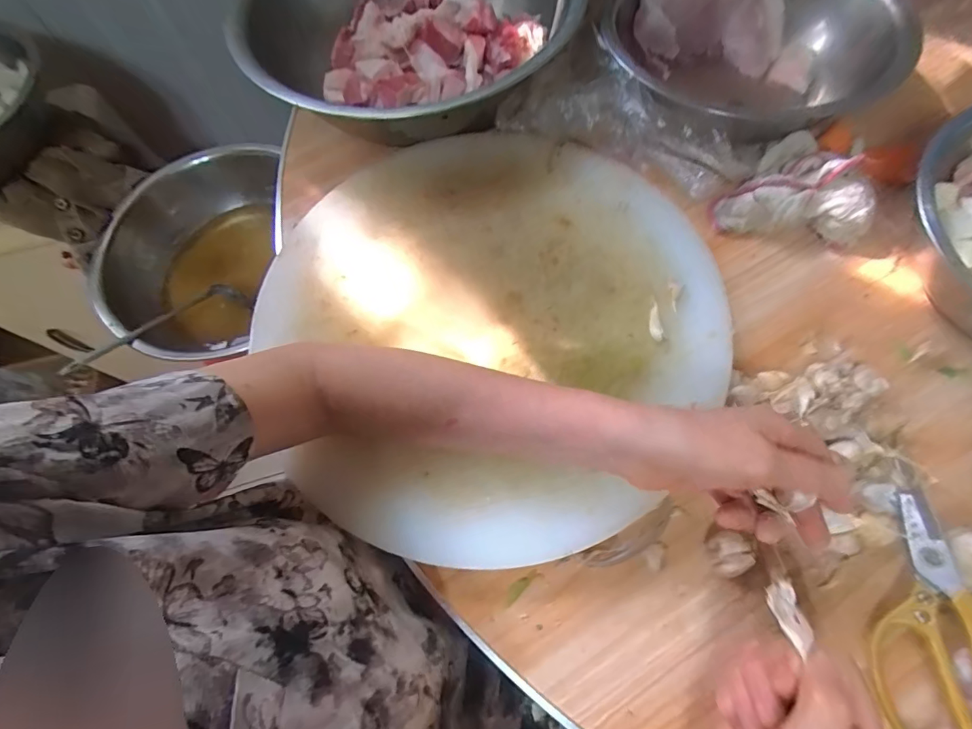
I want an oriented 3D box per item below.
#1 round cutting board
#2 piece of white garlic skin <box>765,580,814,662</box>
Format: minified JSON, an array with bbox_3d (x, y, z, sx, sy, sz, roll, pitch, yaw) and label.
[{"bbox_3d":[0.005,-0.049,0.410,0.383,0.029,0.399,-1,70,2],"label":"round cutting board"},{"bbox_3d":[0.174,0.144,0.263,0.022,0.008,0.032,0,50,-22],"label":"piece of white garlic skin"}]

